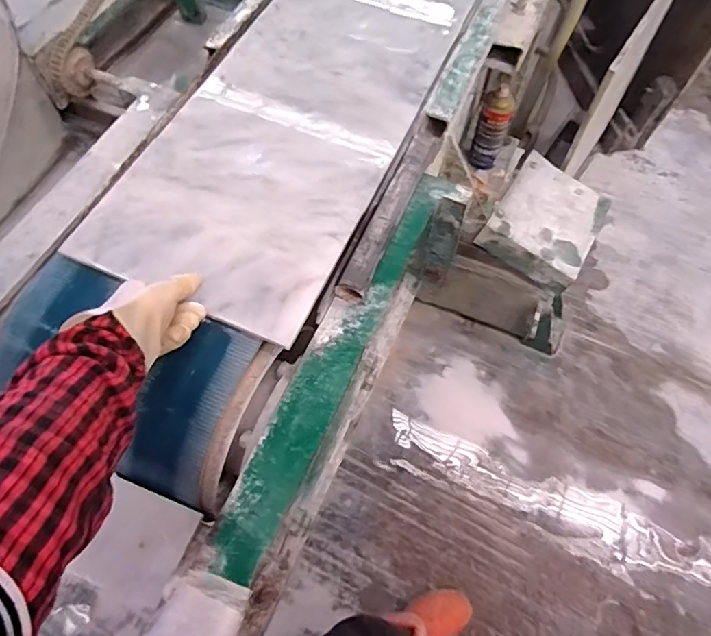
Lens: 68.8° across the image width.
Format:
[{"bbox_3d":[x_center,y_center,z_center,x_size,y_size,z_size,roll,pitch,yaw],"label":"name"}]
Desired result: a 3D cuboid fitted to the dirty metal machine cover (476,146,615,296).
[{"bbox_3d":[0.430,-0.219,1.157,0.214,0.067,0.279,31,67,14],"label":"dirty metal machine cover"}]

